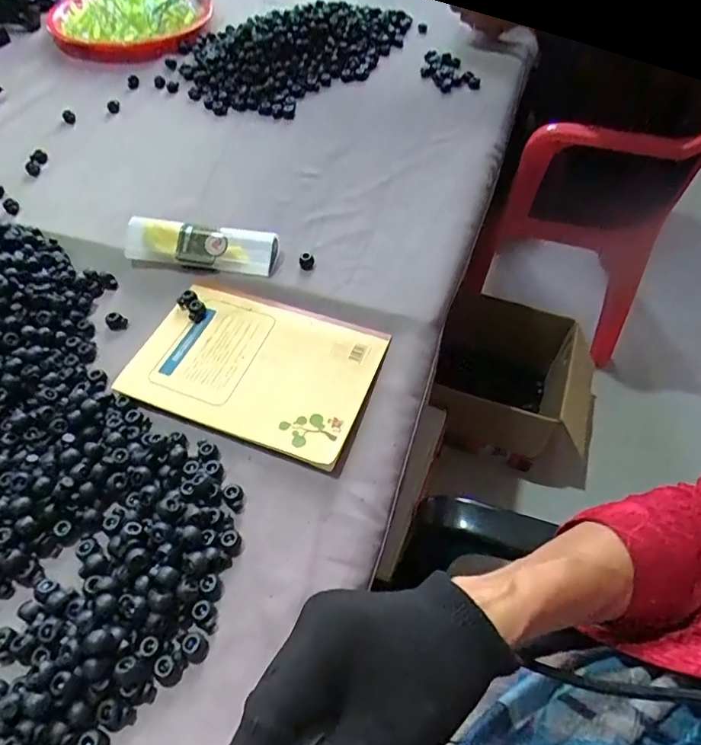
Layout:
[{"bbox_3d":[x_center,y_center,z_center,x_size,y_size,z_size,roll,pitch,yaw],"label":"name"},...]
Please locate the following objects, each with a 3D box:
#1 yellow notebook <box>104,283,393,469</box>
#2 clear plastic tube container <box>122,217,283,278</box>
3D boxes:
[{"bbox_3d":[-0.083,-0.008,0.469,0.203,0.012,0.139,18,56,14],"label":"yellow notebook"},{"bbox_3d":[-0.151,-0.125,0.532,0.154,0.034,0.035,9,54,7],"label":"clear plastic tube container"}]

